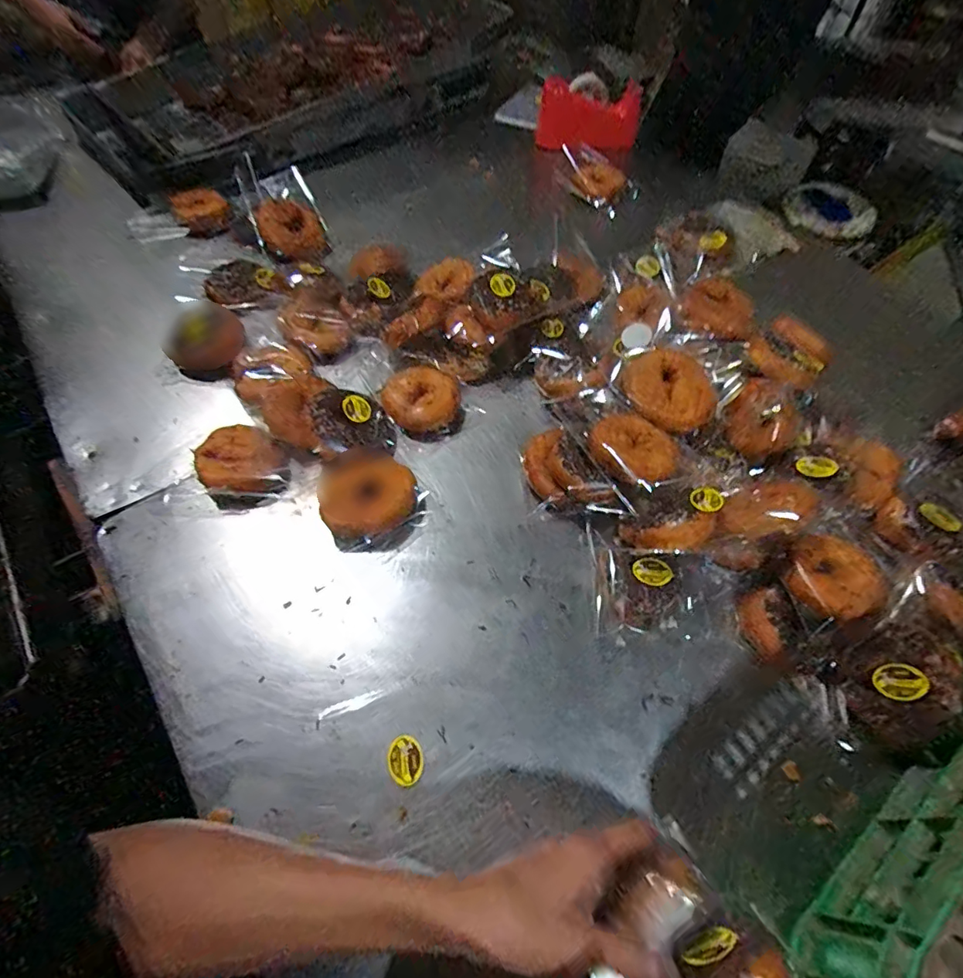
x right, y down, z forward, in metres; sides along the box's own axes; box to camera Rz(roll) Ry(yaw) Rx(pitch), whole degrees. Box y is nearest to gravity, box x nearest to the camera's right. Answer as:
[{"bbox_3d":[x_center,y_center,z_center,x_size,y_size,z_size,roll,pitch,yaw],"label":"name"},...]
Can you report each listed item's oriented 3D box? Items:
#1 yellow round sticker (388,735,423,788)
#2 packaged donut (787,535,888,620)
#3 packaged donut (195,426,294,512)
[{"bbox_3d":[-0.068,0.243,0.458,0.030,0.006,0.039,-13,60,-9],"label":"yellow round sticker"},{"bbox_3d":[0.355,0.084,0.510,0.094,0.026,0.081,-30,64,-18],"label":"packaged donut"},{"bbox_3d":[-0.282,-0.027,0.604,0.092,0.030,0.114,-35,66,-20],"label":"packaged donut"}]

